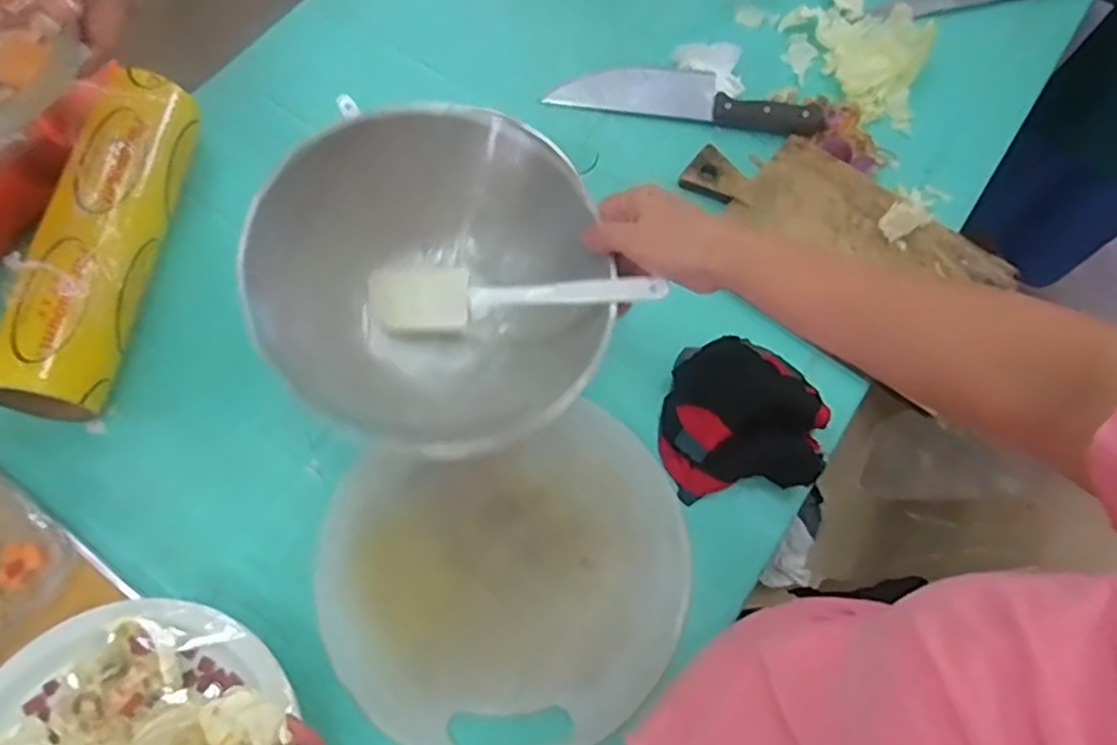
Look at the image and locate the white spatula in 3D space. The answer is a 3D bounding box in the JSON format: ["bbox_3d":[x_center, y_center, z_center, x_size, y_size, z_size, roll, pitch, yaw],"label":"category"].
[{"bbox_3d":[-0.038,-0.054,0.495,0.224,0.024,0.047,1,65,20],"label":"white spatula"}]

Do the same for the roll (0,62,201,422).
[{"bbox_3d":[-0.396,-0.124,0.605,0.078,0.071,0.329,7,67,1],"label":"roll"}]

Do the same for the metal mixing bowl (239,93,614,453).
[{"bbox_3d":[-0.089,-0.065,0.509,0.225,0.151,0.191,-7,67,-6],"label":"metal mixing bowl"}]

